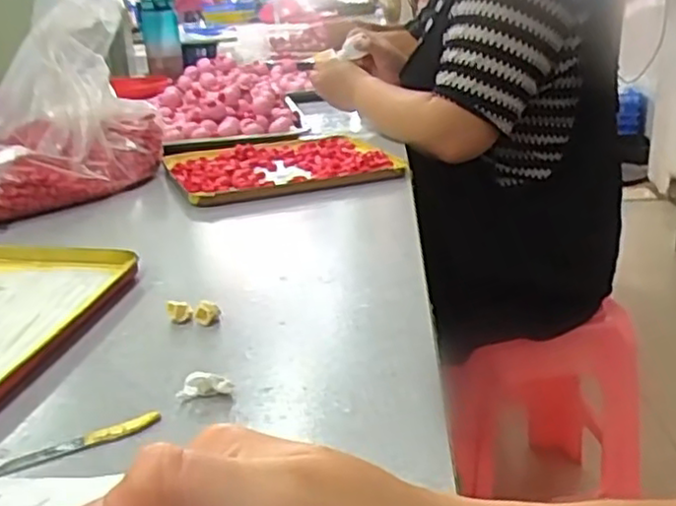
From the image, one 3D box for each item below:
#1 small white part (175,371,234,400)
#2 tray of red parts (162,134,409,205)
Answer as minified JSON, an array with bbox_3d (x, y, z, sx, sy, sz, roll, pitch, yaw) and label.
[{"bbox_3d":[-0.070,0.069,0.371,0.029,0.017,0.005,-1,20,-1],"label":"small white part"},{"bbox_3d":[-0.074,-0.108,0.852,0.247,0.025,0.242,-8,22,-21],"label":"tray of red parts"}]

